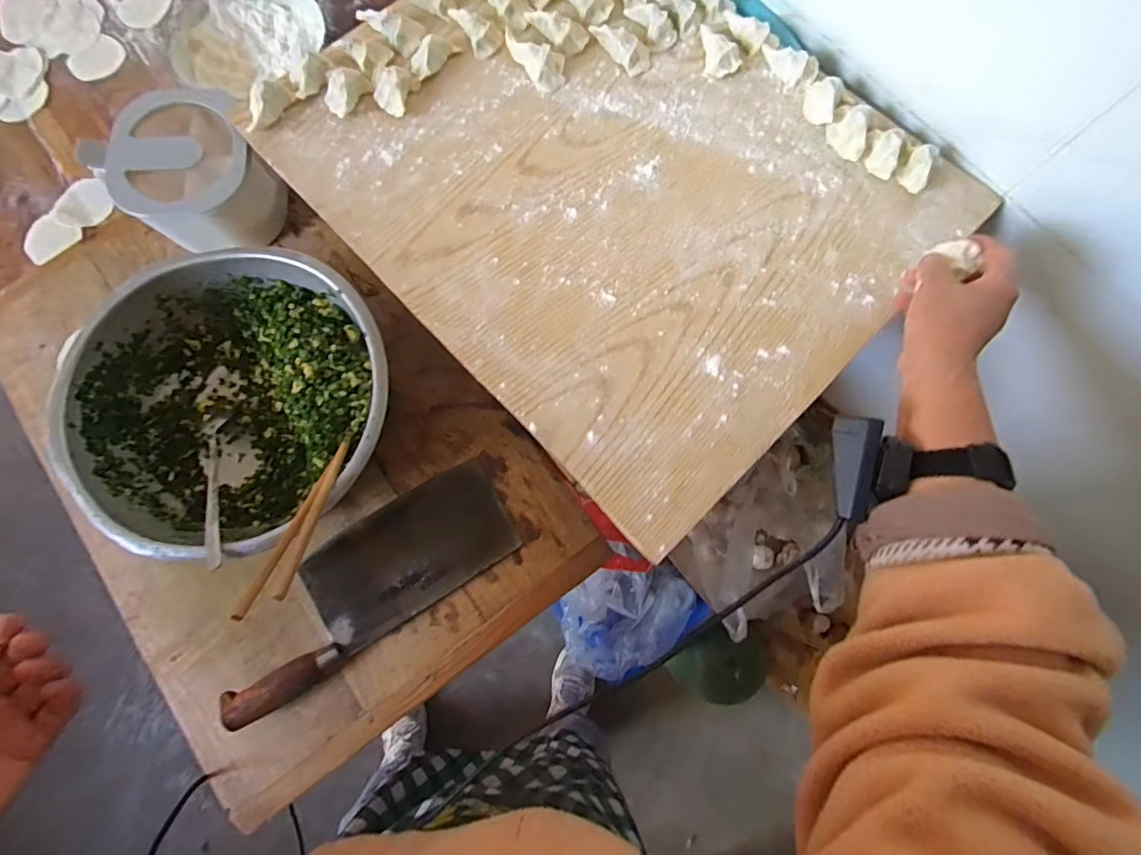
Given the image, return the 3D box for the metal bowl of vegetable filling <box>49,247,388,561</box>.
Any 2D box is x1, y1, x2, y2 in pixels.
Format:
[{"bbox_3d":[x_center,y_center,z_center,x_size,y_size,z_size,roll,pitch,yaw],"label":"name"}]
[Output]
[{"bbox_3d":[-0.298,-0.024,0.471,0.260,0.089,0.258,0,74,-1],"label":"metal bowl of vegetable filling"}]

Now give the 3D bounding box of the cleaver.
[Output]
[{"bbox_3d":[-0.190,0.143,0.482,0.285,0.020,0.098,-32,77,-10],"label":"cleaver"}]

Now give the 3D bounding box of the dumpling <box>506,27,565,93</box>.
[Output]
[{"bbox_3d":[-0.032,-0.363,0.505,0.034,0.024,0.071,-33,77,-10],"label":"dumpling"}]

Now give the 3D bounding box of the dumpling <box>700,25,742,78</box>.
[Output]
[{"bbox_3d":[0.149,-0.376,0.512,0.034,0.020,0.058,1,74,-1],"label":"dumpling"}]

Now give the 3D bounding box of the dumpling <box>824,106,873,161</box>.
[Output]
[{"bbox_3d":[0.259,-0.276,0.484,0.032,0.022,0.052,9,74,1],"label":"dumpling"}]

